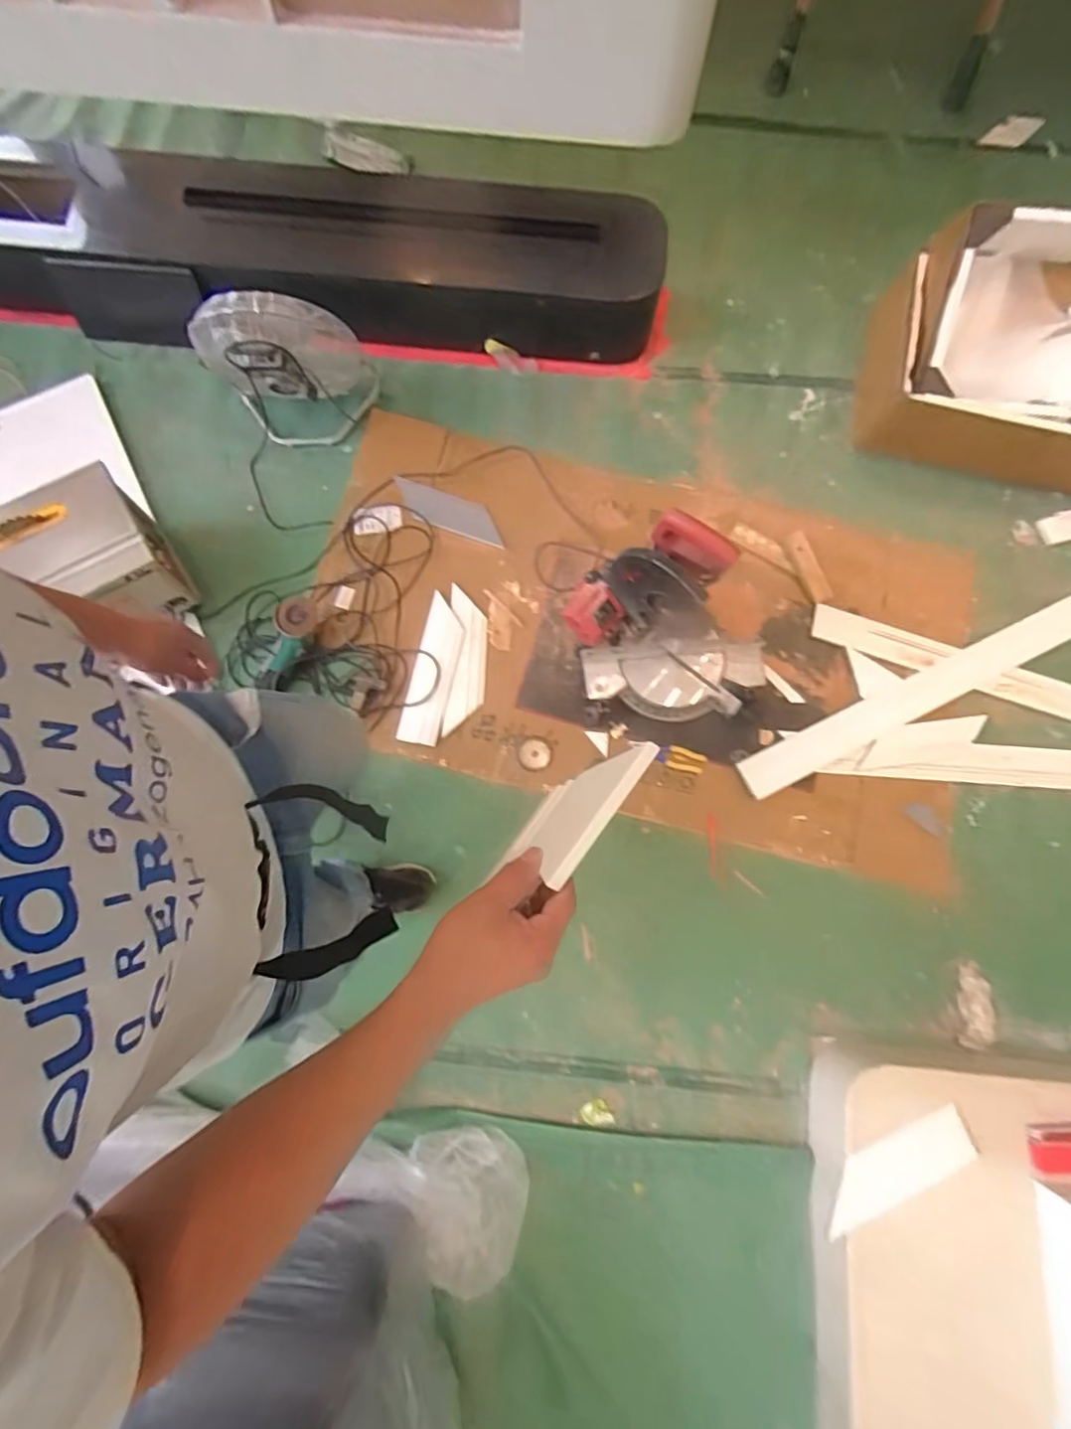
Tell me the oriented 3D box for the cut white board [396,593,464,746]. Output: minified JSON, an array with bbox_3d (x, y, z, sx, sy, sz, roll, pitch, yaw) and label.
[{"bbox_3d":[-0.269,-0.116,1.570,0.107,0.011,0.390,13,78,3],"label":"cut white board"}]

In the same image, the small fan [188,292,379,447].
[{"bbox_3d":[-0.666,-0.911,1.567,0.423,0.408,0.219,-11,78,-2],"label":"small fan"}]

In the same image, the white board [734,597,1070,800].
[{"bbox_3d":[1.050,-0.073,1.568,1.154,0.021,0.105,-26,79,-6],"label":"white board"}]

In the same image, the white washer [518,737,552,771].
[{"bbox_3d":[-0.001,0.101,1.527,0.082,0.009,0.084,0,77,0],"label":"white washer"}]

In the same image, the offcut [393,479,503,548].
[{"bbox_3d":[-0.243,-0.571,1.686,0.332,0.010,0.111,19,77,1],"label":"offcut"}]

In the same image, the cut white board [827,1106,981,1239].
[{"bbox_3d":[0.712,0.899,1.182,0.333,0.022,0.094,-21,62,-9],"label":"cut white board"}]

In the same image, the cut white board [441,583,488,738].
[{"bbox_3d":[-0.183,-0.147,1.586,0.101,0.020,0.388,2,77,0],"label":"cut white board"}]

